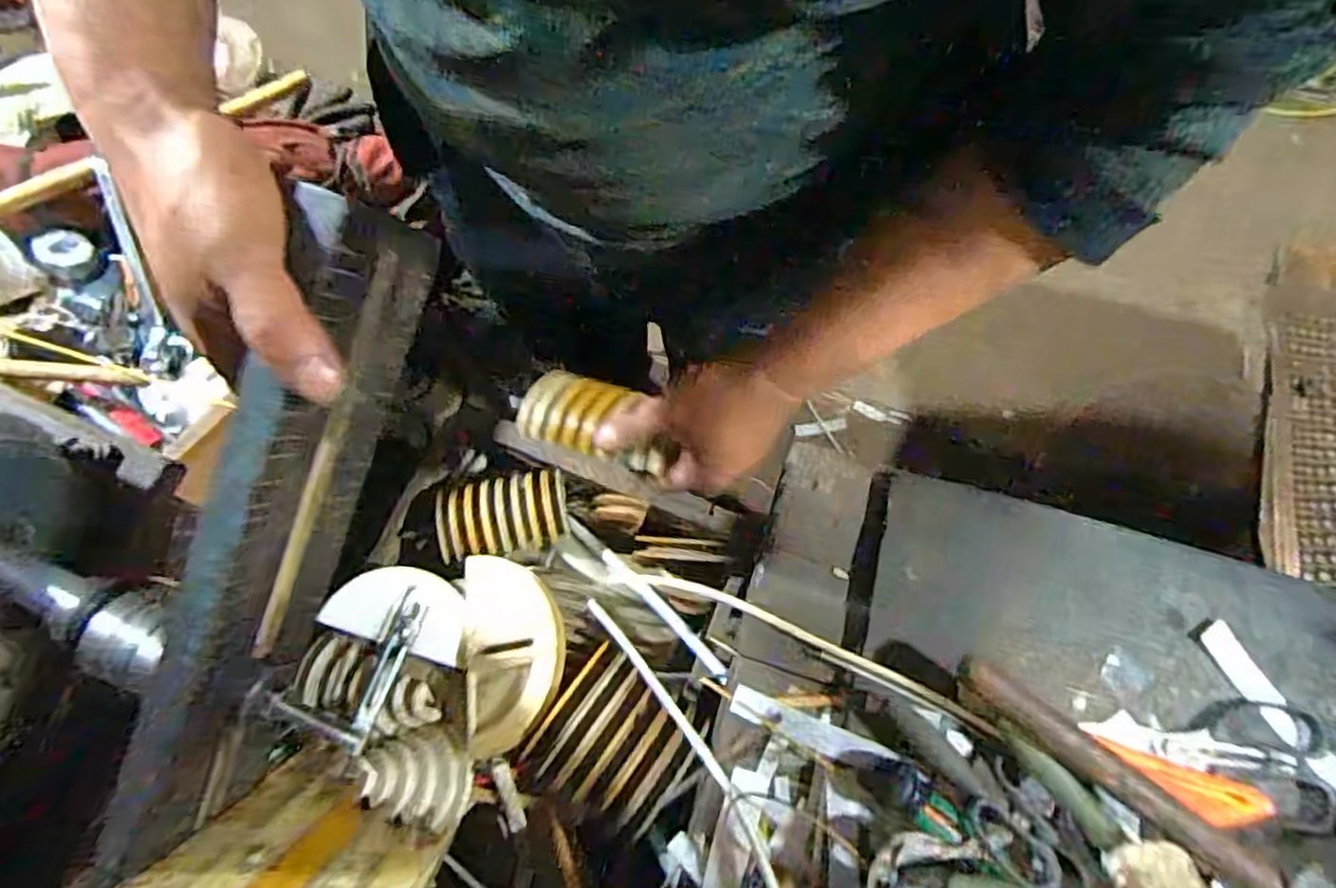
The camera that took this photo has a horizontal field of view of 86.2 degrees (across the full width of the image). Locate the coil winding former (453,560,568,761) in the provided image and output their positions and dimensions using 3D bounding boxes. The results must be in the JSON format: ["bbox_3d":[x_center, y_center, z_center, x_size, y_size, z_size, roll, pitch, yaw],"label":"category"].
[{"bbox_3d":[-0.138,0.180,0.621,0.096,0.019,0.164,-8,69,17],"label":"coil winding former"}]

